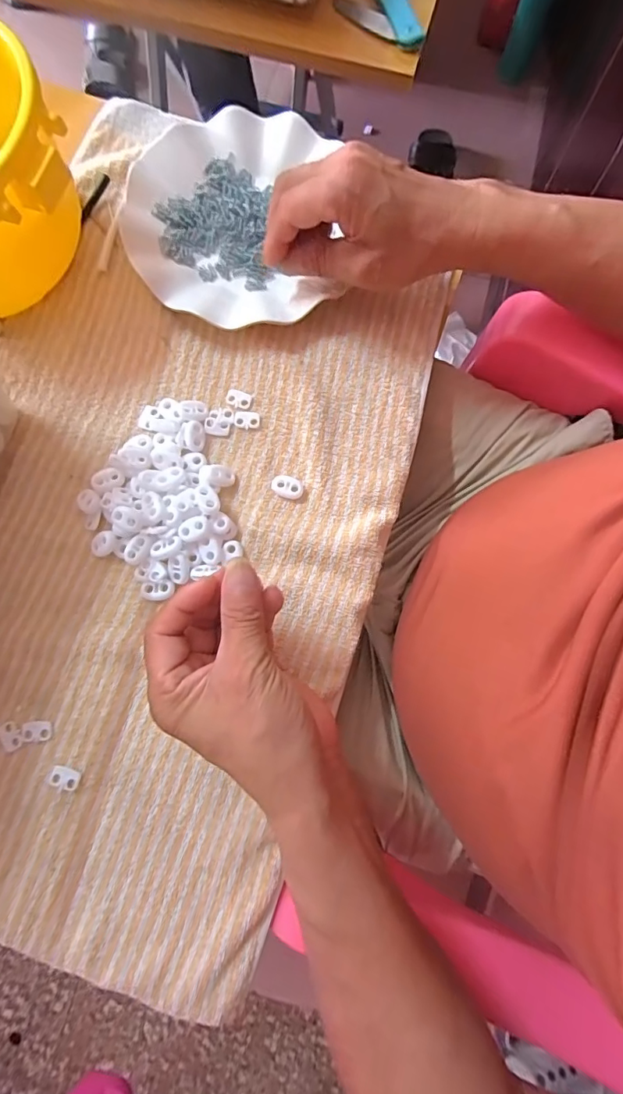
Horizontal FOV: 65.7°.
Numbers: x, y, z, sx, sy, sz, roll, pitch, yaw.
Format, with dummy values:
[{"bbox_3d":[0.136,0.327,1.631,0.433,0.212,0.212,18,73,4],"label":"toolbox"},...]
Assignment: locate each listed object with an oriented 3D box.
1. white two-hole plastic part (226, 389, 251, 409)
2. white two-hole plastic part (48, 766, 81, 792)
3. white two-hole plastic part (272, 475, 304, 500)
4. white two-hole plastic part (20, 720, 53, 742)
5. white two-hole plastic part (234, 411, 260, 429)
[{"bbox_3d":[-0.055,-0.111,0.358,0.019,0.004,0.013,23,80,3],"label":"white two-hole plastic part"},{"bbox_3d":[-0.159,0.149,0.309,0.018,0.004,0.014,20,80,3],"label":"white two-hole plastic part"},{"bbox_3d":[-0.017,-0.043,0.344,0.023,0.004,0.015,16,80,2],"label":"white two-hole plastic part"},{"bbox_3d":[-0.179,0.120,0.313,0.019,0.004,0.012,0,79,-1],"label":"white two-hole plastic part"},{"bbox_3d":[-0.047,-0.094,0.355,0.019,0.004,0.013,2,79,-1],"label":"white two-hole plastic part"}]

